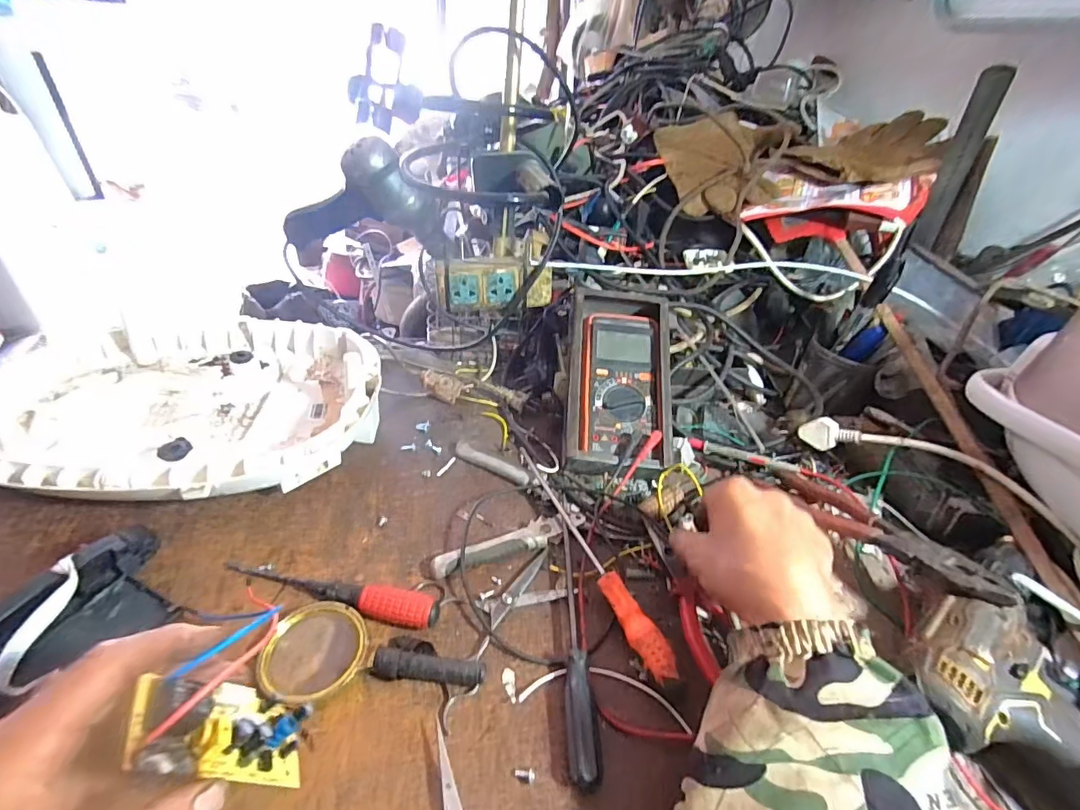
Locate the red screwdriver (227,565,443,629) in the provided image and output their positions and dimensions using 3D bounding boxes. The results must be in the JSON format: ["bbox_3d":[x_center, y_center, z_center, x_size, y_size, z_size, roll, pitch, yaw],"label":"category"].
[{"bbox_3d":[-0.161,0.145,0.382,0.172,0.019,0.023,9,37,4],"label":"red screwdriver"}]

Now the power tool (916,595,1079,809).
[{"bbox_3d":[0.324,0.222,0.298,0.110,0.067,0.197,-20,44,-30],"label":"power tool"}]

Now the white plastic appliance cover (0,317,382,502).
[{"bbox_3d":[-0.342,-0.001,0.492,0.350,0.067,0.272,-8,39,-17],"label":"white plastic appliance cover"}]

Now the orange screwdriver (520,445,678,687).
[{"bbox_3d":[0.042,0.125,0.432,0.022,0.025,0.242,-12,41,-23],"label":"orange screwdriver"}]

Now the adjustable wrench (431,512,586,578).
[{"bbox_3d":[-0.024,0.121,0.442,0.143,0.011,0.028,-16,42,-26],"label":"adjustable wrench"}]

